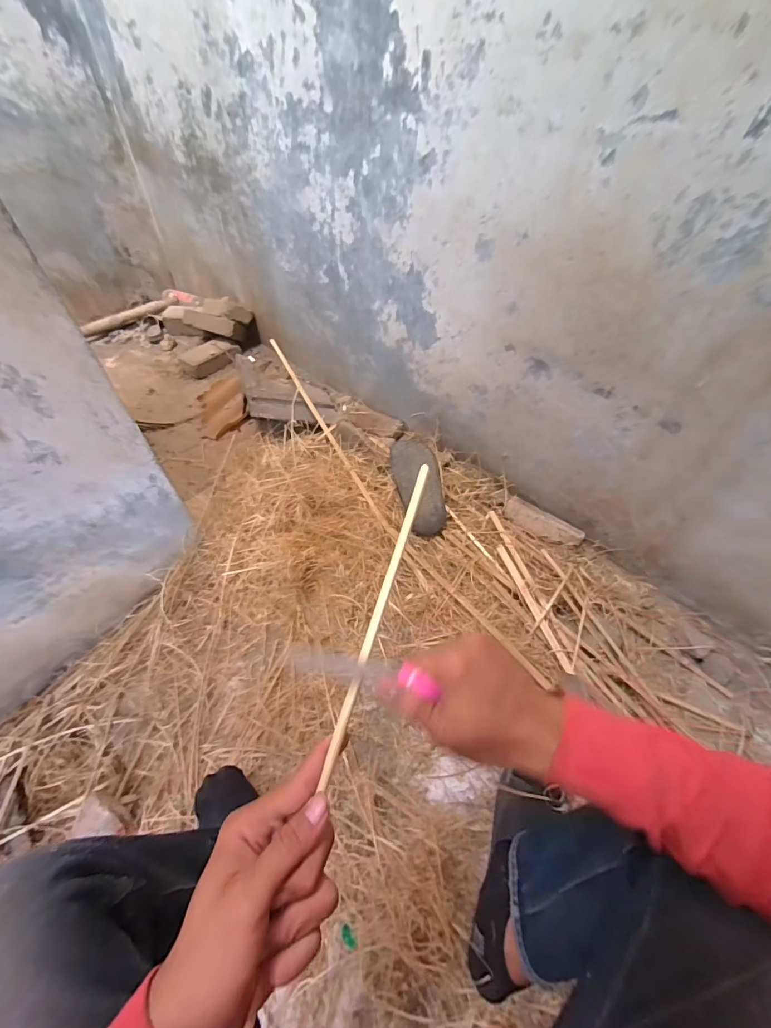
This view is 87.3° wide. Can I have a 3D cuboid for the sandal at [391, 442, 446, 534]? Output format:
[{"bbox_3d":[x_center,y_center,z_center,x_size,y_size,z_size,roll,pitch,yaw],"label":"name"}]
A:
[{"bbox_3d":[0.092,-0.080,1.055,0.124,0.072,0.282,-13,71,-11],"label":"sandal"}]

